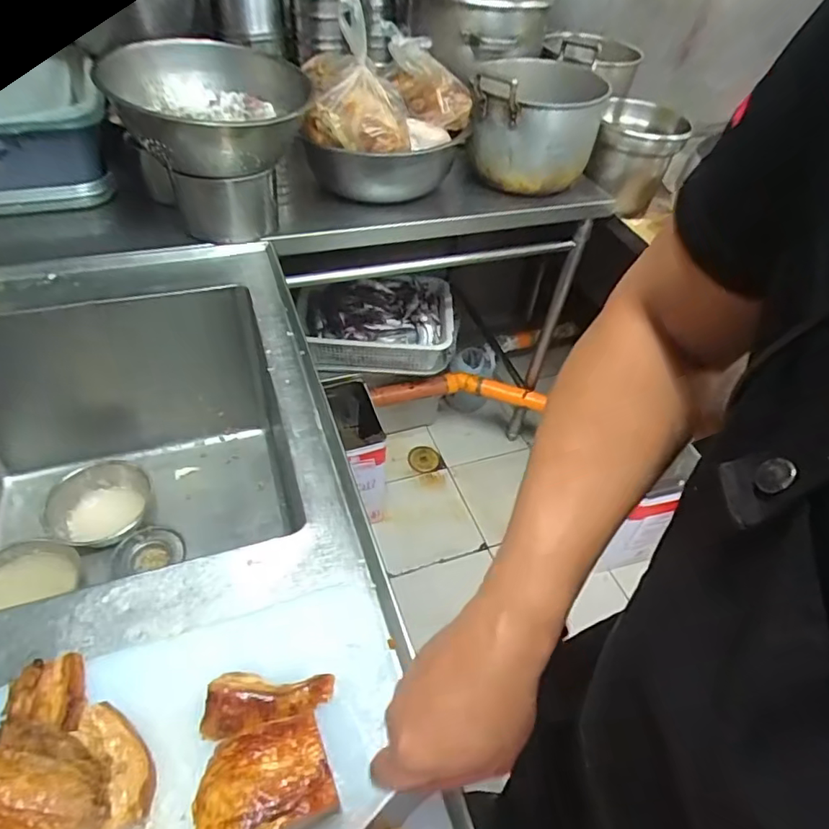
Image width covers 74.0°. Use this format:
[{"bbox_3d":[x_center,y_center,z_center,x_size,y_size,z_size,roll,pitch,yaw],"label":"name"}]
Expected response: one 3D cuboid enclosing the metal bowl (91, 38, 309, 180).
[{"bbox_3d":[-0.329,-0.510,0.917,0.276,0.136,0.293,3,45,-3],"label":"metal bowl"}]

